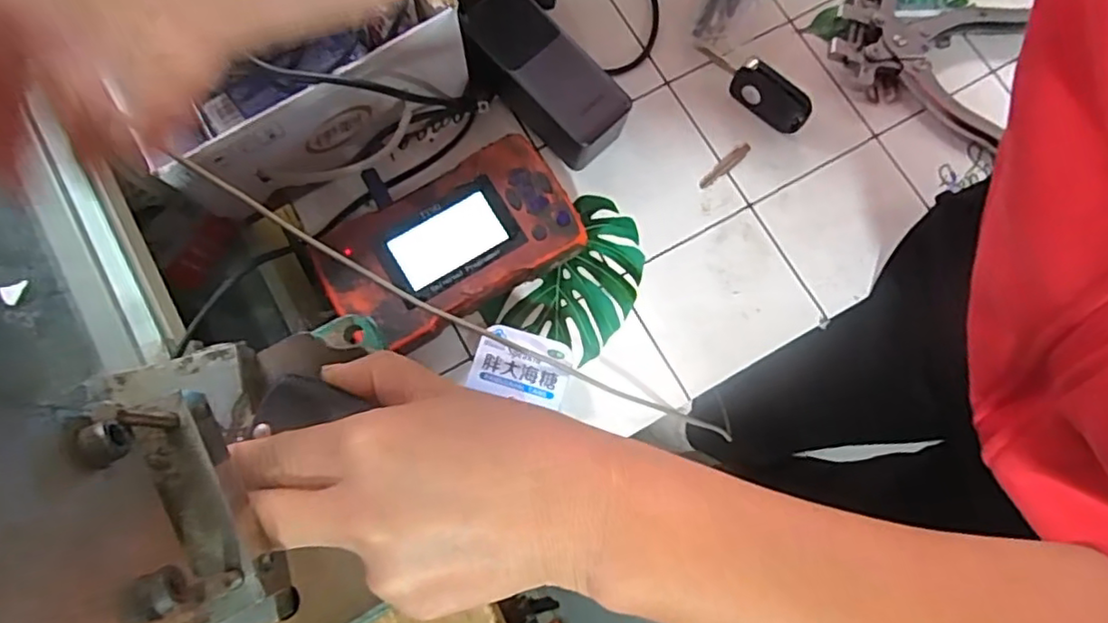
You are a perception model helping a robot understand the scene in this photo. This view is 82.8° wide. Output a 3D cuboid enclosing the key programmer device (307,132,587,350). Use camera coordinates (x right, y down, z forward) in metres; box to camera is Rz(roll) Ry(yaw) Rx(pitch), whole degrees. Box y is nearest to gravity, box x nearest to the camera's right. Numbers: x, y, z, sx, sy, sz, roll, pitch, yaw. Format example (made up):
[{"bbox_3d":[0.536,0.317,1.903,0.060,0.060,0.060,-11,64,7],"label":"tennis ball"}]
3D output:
[{"bbox_3d":[-0.076,-0.051,0.446,0.168,0.039,0.113,-31,80,-8],"label":"key programmer device"}]

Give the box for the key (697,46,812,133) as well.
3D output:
[{"bbox_3d":[0.151,-0.169,0.478,0.092,0.038,0.015,37,79,6],"label":"key"}]

